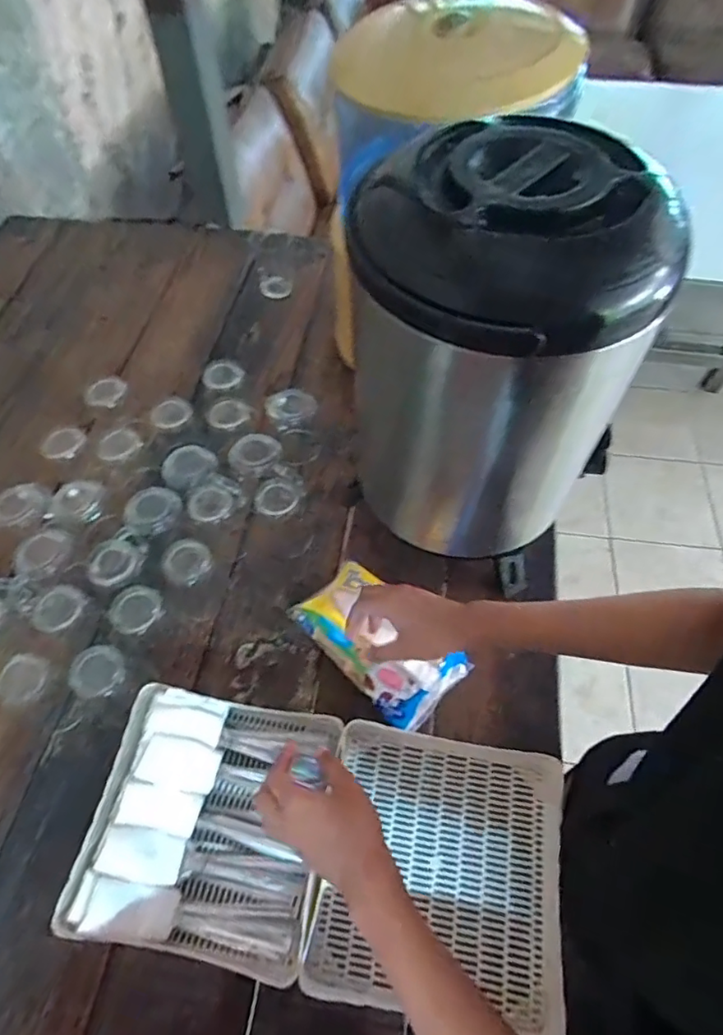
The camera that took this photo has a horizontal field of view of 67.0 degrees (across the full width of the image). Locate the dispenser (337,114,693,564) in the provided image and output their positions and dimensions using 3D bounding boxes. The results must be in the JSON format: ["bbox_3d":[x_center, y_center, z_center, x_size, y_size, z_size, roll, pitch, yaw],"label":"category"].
[{"bbox_3d":[0.097,-0.123,0.496,0.179,0.339,0.181,-13,60,-8],"label":"dispenser"}]

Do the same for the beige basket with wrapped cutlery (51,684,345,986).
[{"bbox_3d":[-0.142,0.288,0.524,0.208,0.060,0.214,8,59,5],"label":"beige basket with wrapped cutlery"}]

